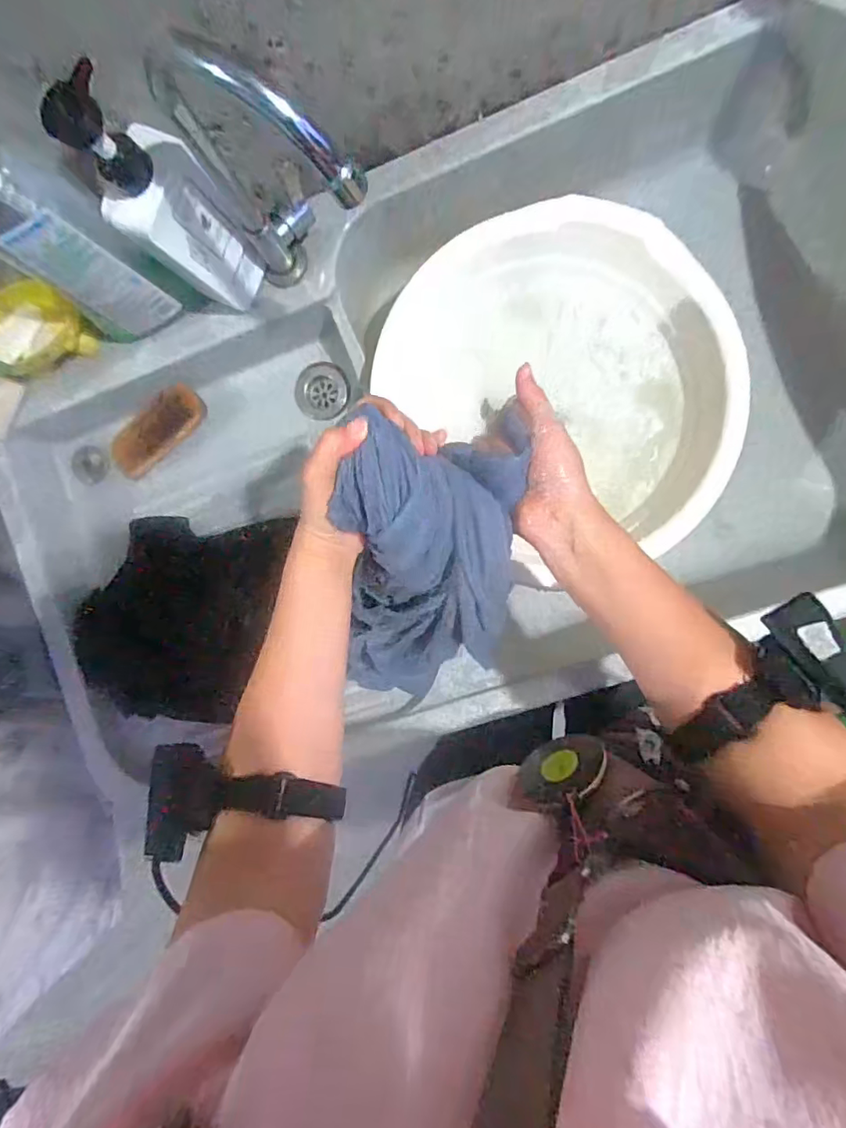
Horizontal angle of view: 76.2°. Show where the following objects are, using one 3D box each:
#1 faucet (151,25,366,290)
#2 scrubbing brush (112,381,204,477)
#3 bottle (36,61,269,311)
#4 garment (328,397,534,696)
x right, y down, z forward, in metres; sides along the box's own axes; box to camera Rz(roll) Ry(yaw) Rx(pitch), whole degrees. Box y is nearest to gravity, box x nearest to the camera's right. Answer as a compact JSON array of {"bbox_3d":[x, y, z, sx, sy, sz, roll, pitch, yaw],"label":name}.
[{"bbox_3d":[-0.114,-0.286,0.436,0.150,0.261,0.066,41,96,4],"label":"faucet"},{"bbox_3d":[-0.317,-0.159,0.649,0.132,0.022,0.052,-37,105,10],"label":"scrubbing brush"},{"bbox_3d":[-0.214,-0.303,0.459,0.077,0.209,0.073,-44,86,7],"label":"bottle"},{"bbox_3d":[0.005,0.009,0.440,0.129,0.169,0.238,10,93,7],"label":"garment"}]

